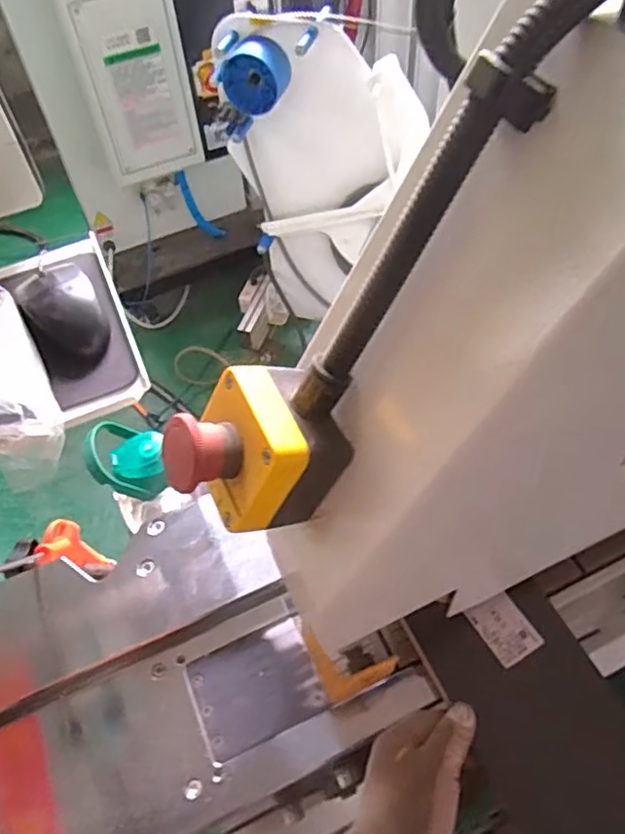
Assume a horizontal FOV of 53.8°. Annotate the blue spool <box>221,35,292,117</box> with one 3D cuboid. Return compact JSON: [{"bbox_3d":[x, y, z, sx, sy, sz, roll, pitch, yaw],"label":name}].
[{"bbox_3d":[-0.125,-0.737,1.335,0.141,0.152,0.070,16,58,14],"label":"blue spool"}]

